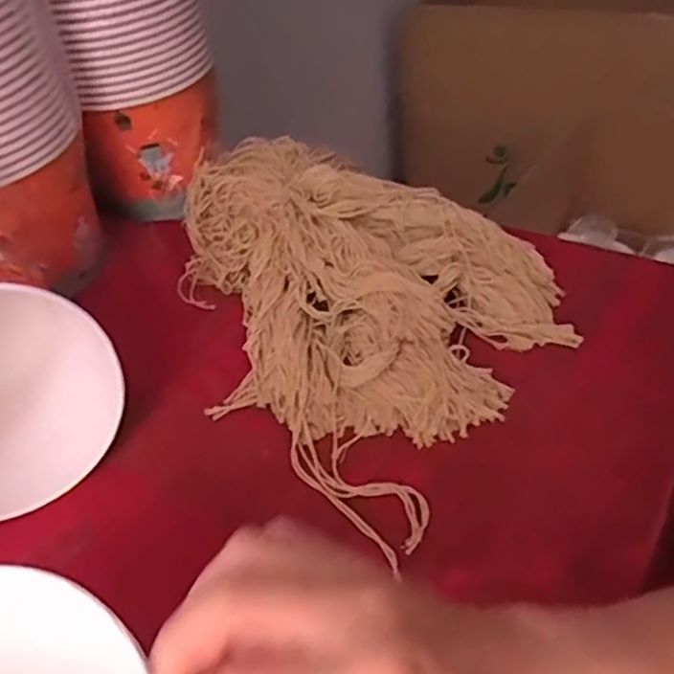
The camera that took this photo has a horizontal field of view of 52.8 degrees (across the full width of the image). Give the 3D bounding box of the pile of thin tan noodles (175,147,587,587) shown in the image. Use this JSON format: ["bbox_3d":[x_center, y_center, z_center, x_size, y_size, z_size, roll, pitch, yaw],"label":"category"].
[{"bbox_3d":[-0.012,-0.038,0.537,0.346,0.078,0.265,28,53,30],"label":"pile of thin tan noodles"}]

